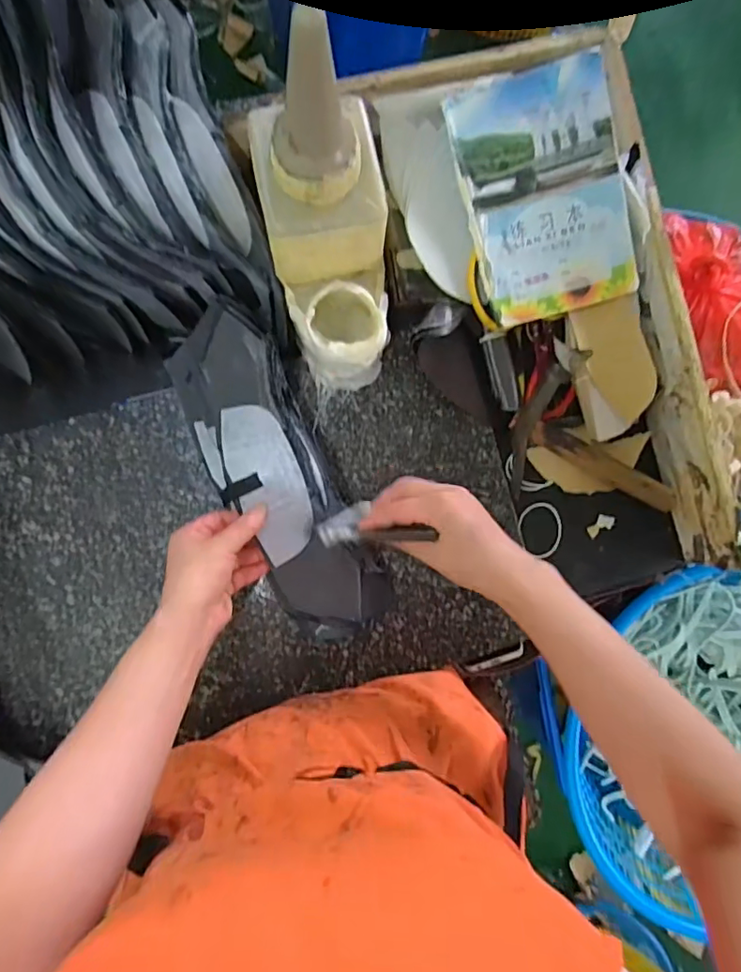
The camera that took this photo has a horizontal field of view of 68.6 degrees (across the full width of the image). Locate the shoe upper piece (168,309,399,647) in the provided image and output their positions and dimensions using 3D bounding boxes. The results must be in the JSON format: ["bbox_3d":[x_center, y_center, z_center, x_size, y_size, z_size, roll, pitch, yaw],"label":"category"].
[{"bbox_3d":[-0.088,0.000,0.509,0.096,0.071,0.323,-26,94,-5],"label":"shoe upper piece"}]

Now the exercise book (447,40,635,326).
[{"bbox_3d":[0.164,-0.271,0.509,0.140,0.013,0.212,-16,102,5],"label":"exercise book"}]

